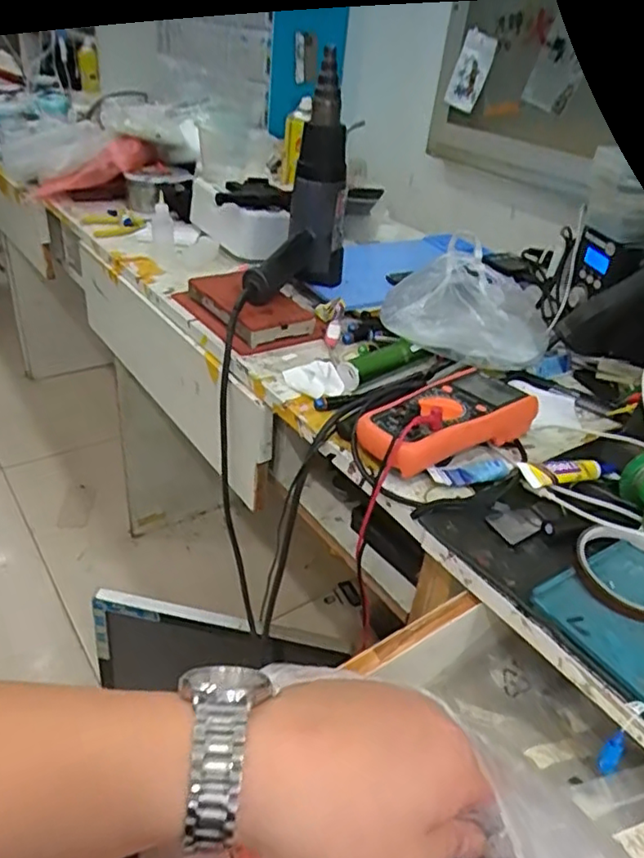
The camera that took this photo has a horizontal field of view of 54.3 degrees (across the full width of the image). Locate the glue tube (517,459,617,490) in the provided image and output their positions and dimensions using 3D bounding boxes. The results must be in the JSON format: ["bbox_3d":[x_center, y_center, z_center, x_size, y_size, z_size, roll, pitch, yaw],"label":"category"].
[{"bbox_3d":[0.226,0.037,0.575,0.100,0.023,0.026,-10,37,-23],"label":"glue tube"}]

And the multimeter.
[{"bbox_3d":[0.121,-0.014,0.624,0.186,0.051,0.093,-15,38,-28],"label":"multimeter"}]

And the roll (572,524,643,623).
[{"bbox_3d":[0.235,0.107,0.477,0.083,0.017,0.077,4,33,-3],"label":"roll"}]

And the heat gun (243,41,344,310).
[{"bbox_3d":[-0.028,-0.284,0.784,0.075,0.287,0.168,16,34,14],"label":"heat gun"}]

